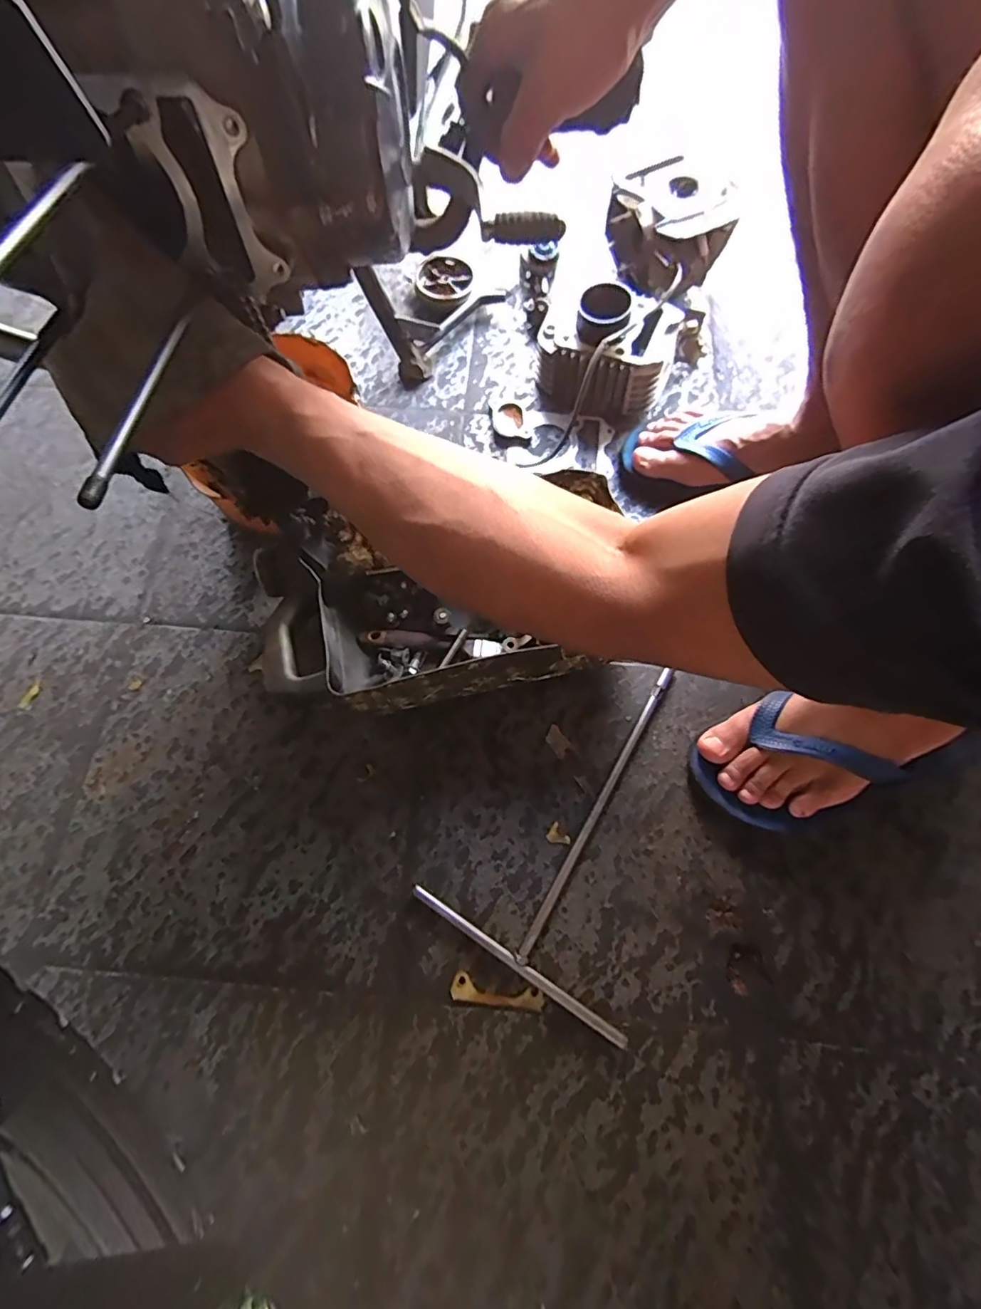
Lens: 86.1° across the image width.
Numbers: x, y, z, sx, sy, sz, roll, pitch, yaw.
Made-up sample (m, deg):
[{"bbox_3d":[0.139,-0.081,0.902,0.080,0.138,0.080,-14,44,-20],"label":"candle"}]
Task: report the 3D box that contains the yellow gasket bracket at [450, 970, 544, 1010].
[{"bbox_3d":[0.005,0.267,0.414,0.073,0.004,0.020,8,70,3],"label":"yellow gasket bracket"}]

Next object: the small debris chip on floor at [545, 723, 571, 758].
[{"bbox_3d":[0.062,0.079,0.485,0.017,0.004,0.029,-33,73,-11],"label":"small debris chip on floor"}]

